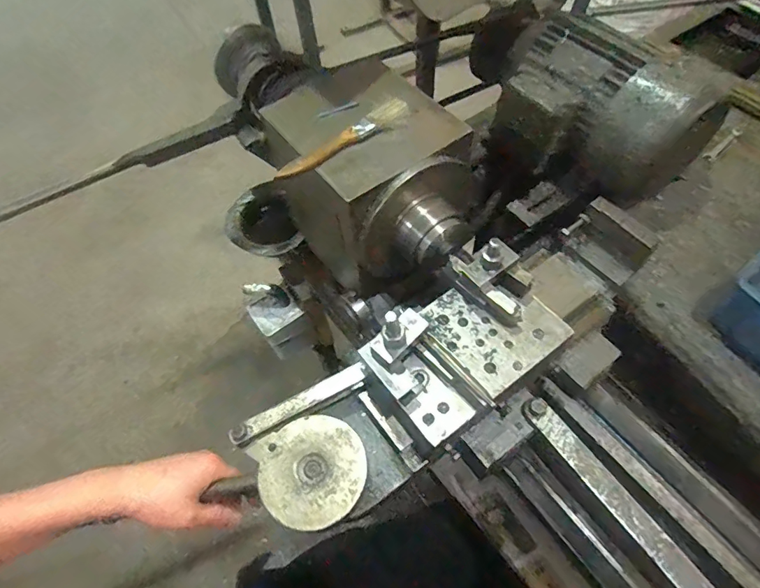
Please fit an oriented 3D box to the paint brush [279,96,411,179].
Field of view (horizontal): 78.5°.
[{"bbox_3d":[-0.035,-0.154,0.460,0.151,0.009,0.024,-35,62,-17],"label":"paint brush"}]

